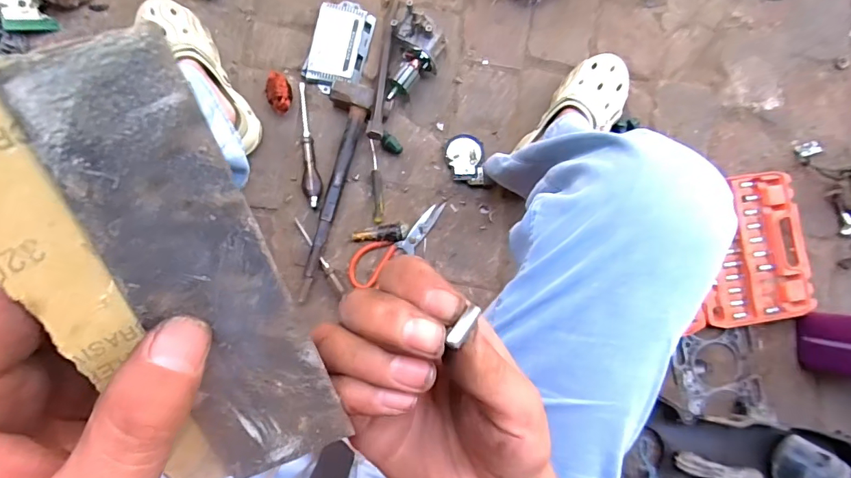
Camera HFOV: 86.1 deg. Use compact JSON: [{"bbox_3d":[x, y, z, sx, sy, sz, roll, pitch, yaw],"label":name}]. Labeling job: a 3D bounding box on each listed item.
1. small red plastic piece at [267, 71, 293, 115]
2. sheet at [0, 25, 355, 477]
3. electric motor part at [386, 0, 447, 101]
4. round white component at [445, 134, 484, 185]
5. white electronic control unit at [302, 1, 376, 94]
[{"bbox_3d":[-0.237,-0.239,0.742,0.036,0.034,0.065,-10,86,-2],"label":"small red plastic piece"},{"bbox_3d":[-0.069,0.020,0.127,0.057,0.014,0.136,-19,120,-3],"label":"sheet"},{"bbox_3d":[-0.014,-0.304,0.751,0.085,0.059,0.149,4,86,-1],"label":"electric motor part"},{"bbox_3d":[0.066,-0.135,0.767,0.063,0.016,0.082,4,86,-1],"label":"round white component"},{"bbox_3d":[-0.143,-0.322,0.759,0.091,0.022,0.150,16,85,0],"label":"white electronic control unit"}]

